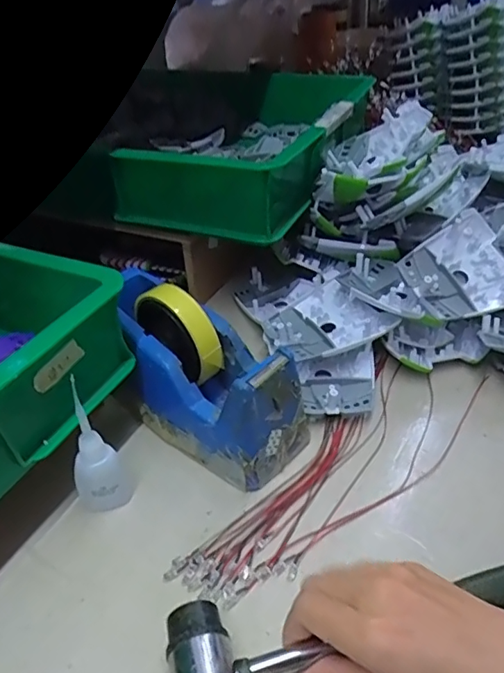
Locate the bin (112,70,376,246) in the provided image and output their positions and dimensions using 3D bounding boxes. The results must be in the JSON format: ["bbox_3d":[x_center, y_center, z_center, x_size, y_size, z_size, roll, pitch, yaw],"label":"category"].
[{"bbox_3d":[0.014,-0.217,0.590,0.163,0.075,0.327,15,39,21],"label":"bin"}]

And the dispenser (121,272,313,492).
[{"bbox_3d":[-0.049,0.021,0.420,0.080,0.106,0.191,-31,45,-34],"label":"dispenser"}]

